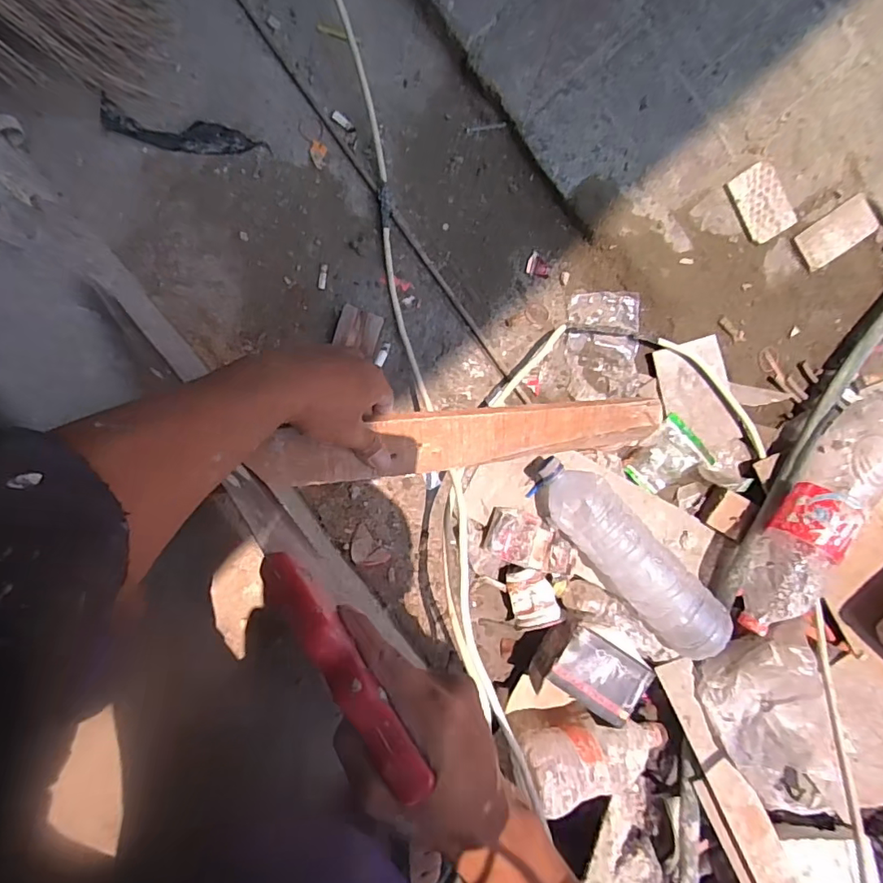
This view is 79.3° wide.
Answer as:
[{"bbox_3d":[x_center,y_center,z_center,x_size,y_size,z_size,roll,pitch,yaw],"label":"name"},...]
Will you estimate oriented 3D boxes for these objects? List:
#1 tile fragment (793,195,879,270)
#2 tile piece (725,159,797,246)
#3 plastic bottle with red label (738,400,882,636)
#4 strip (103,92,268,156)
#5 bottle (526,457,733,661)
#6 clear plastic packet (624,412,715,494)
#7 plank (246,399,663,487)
[{"bbox_3d":[0.534,-0.281,0.716,0.105,0.017,0.054,-34,99,0],"label":"tile fragment"},{"bbox_3d":[0.421,-0.313,0.701,0.057,0.015,0.093,-31,99,0],"label":"tile piece"},{"bbox_3d":[0.471,0.094,0.664,0.084,0.072,0.322,29,94,-8],"label":"plastic bottle with red label"},{"bbox_3d":[-0.316,-0.378,0.657,0.195,0.010,0.040,10,97,-6],"label":"strip"},{"bbox_3d":[0.239,0.147,0.688,0.303,0.083,0.090,44,92,-9],"label":"bottle"},{"bbox_3d":[0.316,0.025,0.747,0.104,0.024,0.076,-41,99,1],"label":"clear plastic packet"},{"bbox_3d":[0.031,-0.004,0.507,0.393,0.017,0.053,-7,98,-15],"label":"plank"}]

